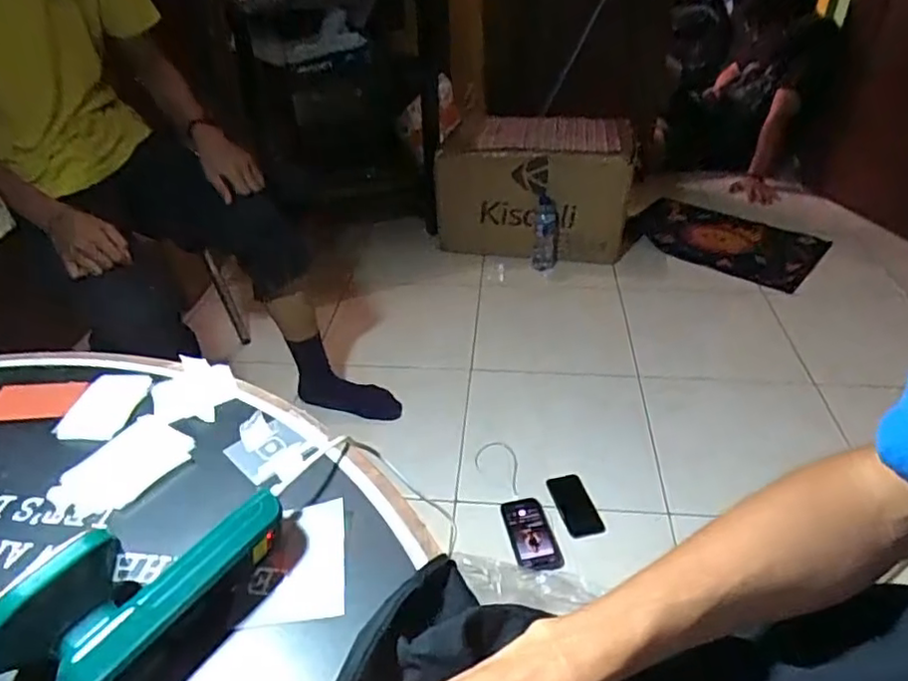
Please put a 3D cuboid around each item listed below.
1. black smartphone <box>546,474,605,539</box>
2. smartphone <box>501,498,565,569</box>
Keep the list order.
[{"bbox_3d":[0.229,0.311,1.176,0.073,0.009,0.149,-6,33,-11],"label":"black smartphone"},{"bbox_3d":[0.137,0.345,1.117,0.082,0.012,0.155,-3,35,-9],"label":"smartphone"}]

